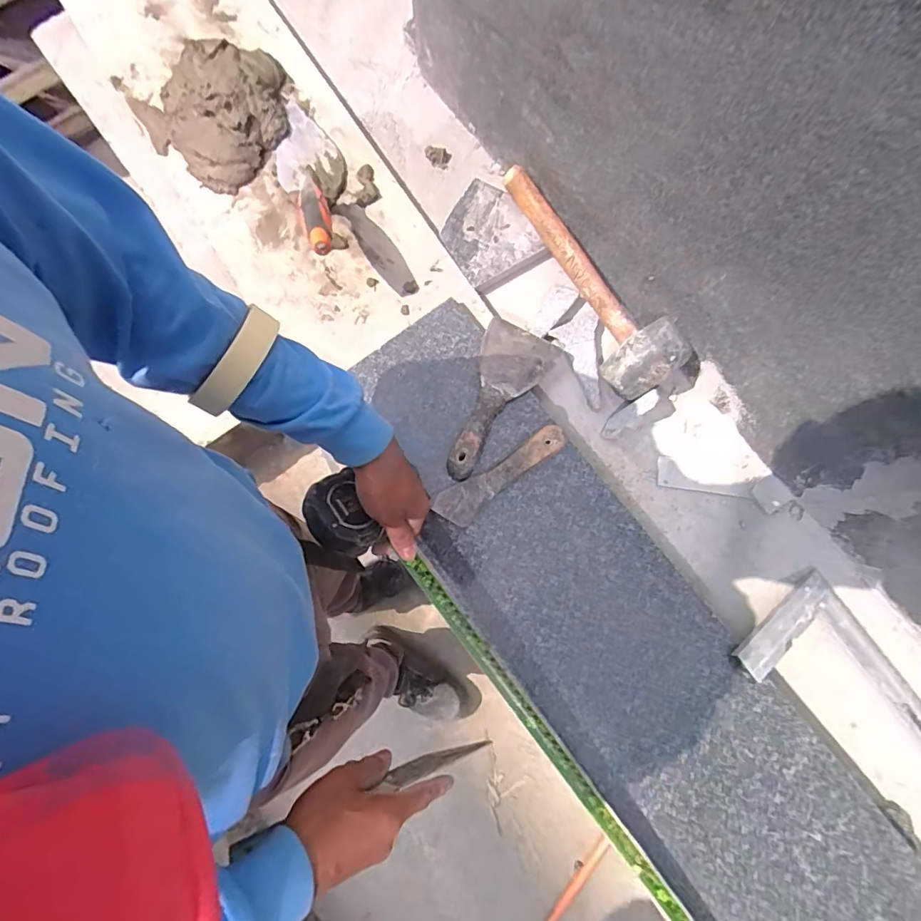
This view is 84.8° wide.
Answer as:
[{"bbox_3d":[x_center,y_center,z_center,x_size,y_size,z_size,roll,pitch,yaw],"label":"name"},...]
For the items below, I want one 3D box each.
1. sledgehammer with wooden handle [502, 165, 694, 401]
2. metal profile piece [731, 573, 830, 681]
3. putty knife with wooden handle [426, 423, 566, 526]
[{"bbox_3d":[0.163,-0.235,0.611,0.094,0.075,0.333,-25,80,-5],"label":"sledgehammer with wooden handle"},{"bbox_3d":[0.366,0.182,0.565,0.160,0.009,0.039,-31,80,-23],"label":"metal profile piece"},{"bbox_3d":[0.047,0.015,0.576,0.166,0.018,0.042,-35,80,-6],"label":"putty knife with wooden handle"}]

